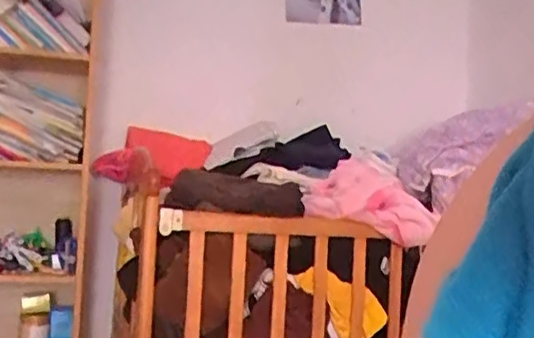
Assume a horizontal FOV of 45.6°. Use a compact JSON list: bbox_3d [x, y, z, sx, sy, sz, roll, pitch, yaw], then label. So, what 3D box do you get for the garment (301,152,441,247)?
[{"bbox_3d":[0.226,0.068,1.445,0.285,0.181,0.133,4,-4,-6],"label":"garment"}]

